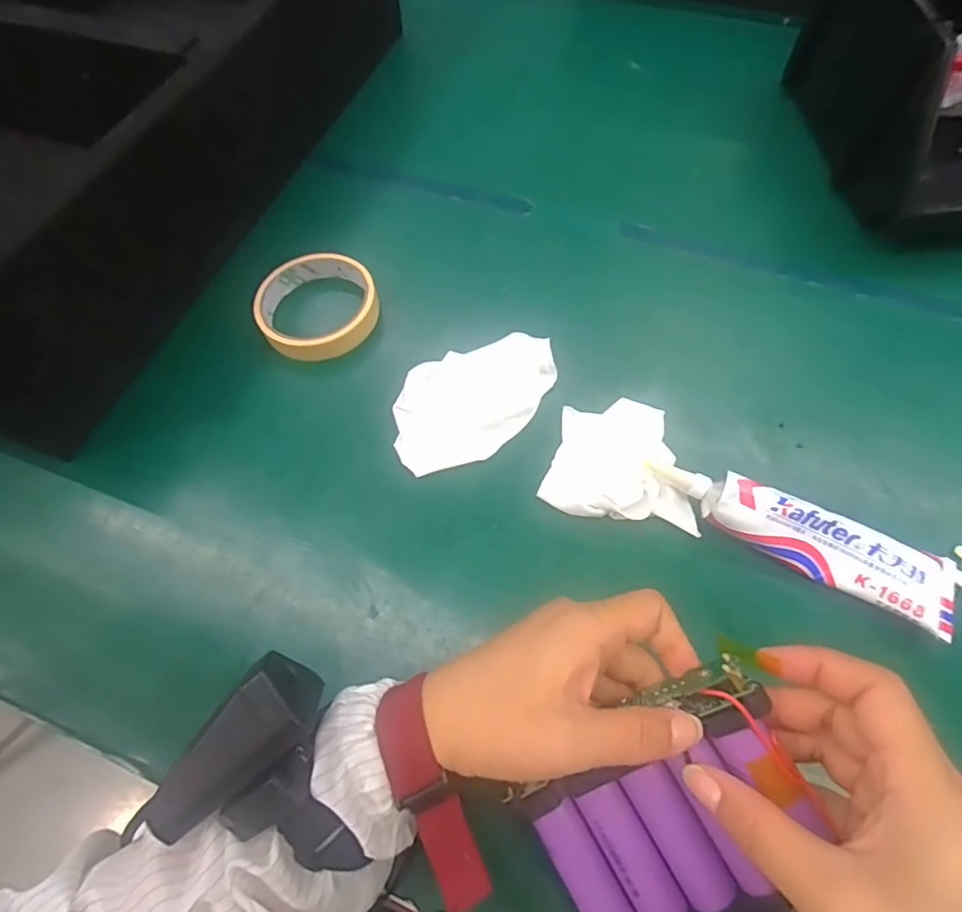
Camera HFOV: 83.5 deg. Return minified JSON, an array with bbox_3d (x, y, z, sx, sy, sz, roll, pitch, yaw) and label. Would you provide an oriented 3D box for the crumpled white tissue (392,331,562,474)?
[{"bbox_3d":[-0.003,-0.040,0.363,0.126,0.016,0.071,-33,67,-12],"label":"crumpled white tissue"}]

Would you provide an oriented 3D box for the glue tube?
[{"bbox_3d":[0.180,0.043,0.306,0.166,0.030,0.040,25,68,14],"label":"glue tube"}]

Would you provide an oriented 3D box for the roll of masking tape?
[{"bbox_3d":[-0.124,-0.114,0.402,0.087,0.024,0.085,-1,64,2],"label":"roll of masking tape"}]

